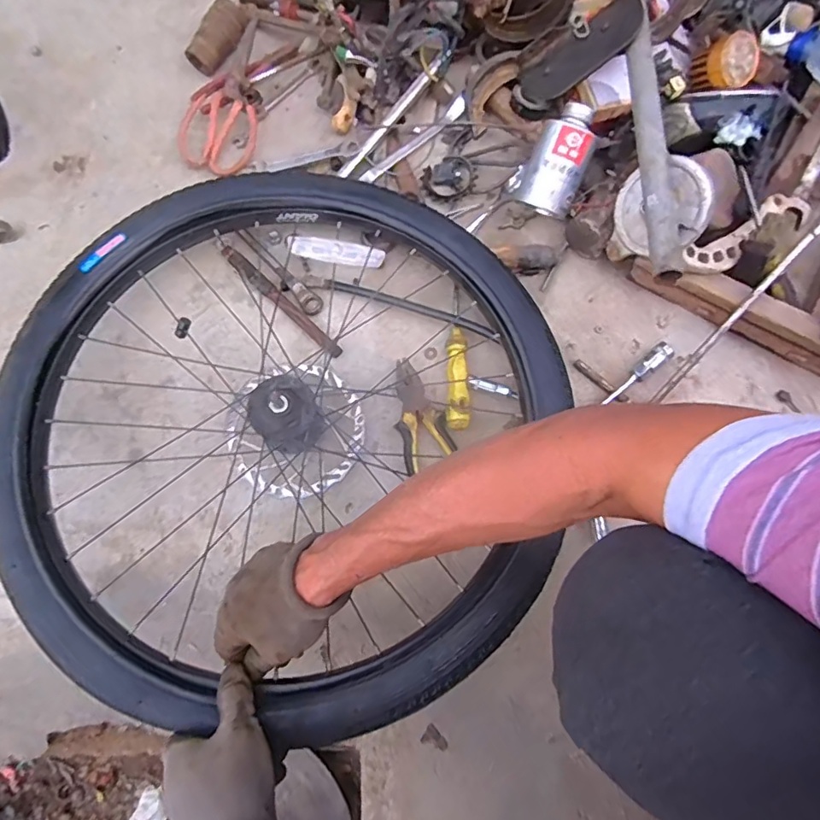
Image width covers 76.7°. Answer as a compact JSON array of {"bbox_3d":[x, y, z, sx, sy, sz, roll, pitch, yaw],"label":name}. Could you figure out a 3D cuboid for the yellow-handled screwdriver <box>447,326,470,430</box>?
[{"bbox_3d":[0.056,-0.062,0.599,0.025,0.021,0.171,0,75,3],"label":"yellow-handled screwdriver"}]

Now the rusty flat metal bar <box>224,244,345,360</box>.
[{"bbox_3d":[-0.158,-0.134,0.630,0.199,0.012,0.018,43,82,7],"label":"rusty flat metal bar"}]

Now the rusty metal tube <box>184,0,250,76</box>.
[{"bbox_3d":[-0.254,-0.499,0.688,0.032,0.036,0.098,40,94,7],"label":"rusty metal tube"}]

